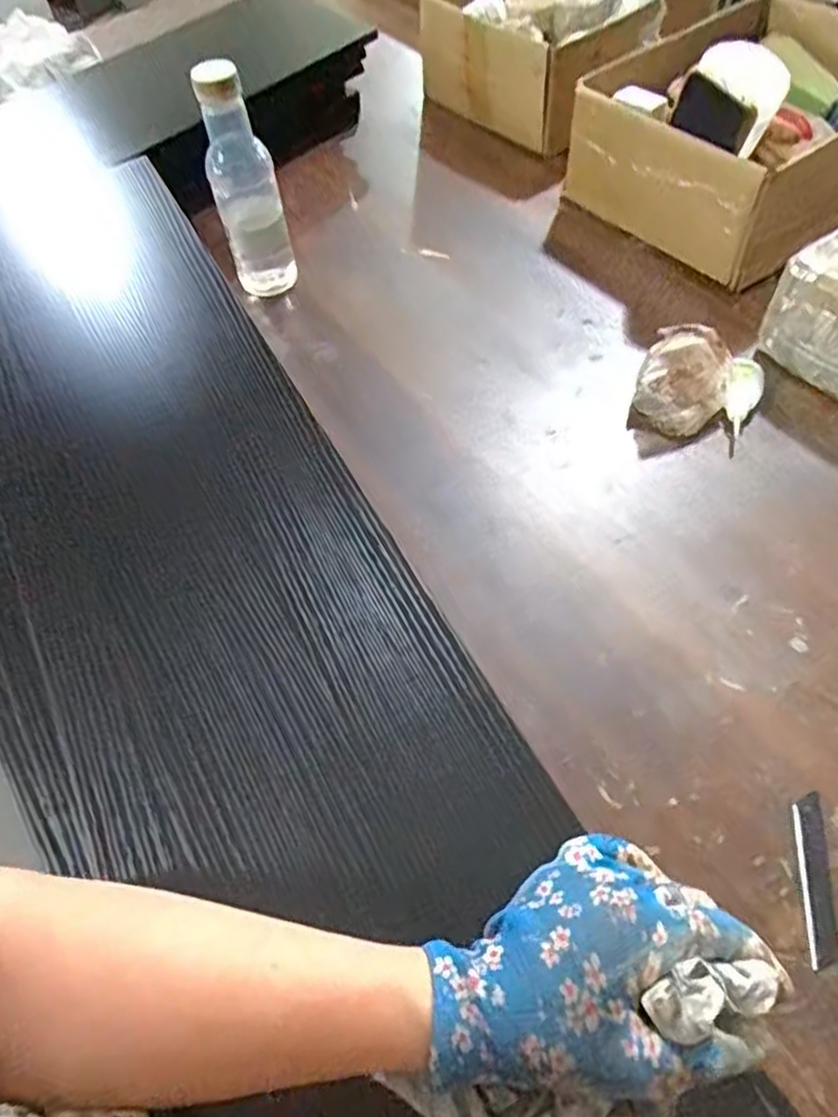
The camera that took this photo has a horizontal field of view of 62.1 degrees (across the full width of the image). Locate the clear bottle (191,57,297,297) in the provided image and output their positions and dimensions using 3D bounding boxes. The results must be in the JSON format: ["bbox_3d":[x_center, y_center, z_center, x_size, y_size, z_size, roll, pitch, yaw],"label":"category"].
[{"bbox_3d":[-0.173,-0.369,0.692,0.064,0.210,0.064,-10,61,-3],"label":"clear bottle"}]

